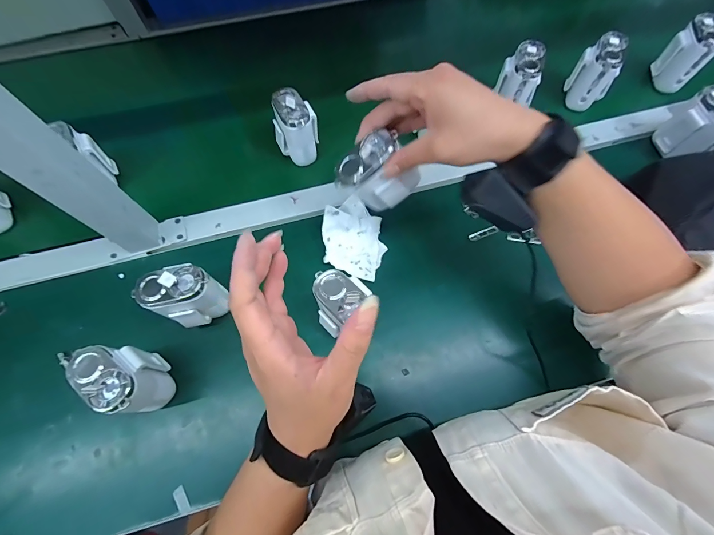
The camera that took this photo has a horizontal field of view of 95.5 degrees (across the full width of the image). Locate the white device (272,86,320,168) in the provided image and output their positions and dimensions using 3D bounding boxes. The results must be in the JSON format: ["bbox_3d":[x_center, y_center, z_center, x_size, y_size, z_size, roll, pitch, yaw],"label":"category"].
[{"bbox_3d":[-0.083,-0.191,0.441,0.055,0.082,0.057,-13,68,-5],"label":"white device"}]

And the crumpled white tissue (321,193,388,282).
[{"bbox_3d":[-0.005,-0.041,0.421,0.076,0.017,0.117,-7,68,-2],"label":"crumpled white tissue"}]

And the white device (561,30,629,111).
[{"bbox_3d":[0.360,-0.295,0.489,0.058,0.080,0.063,34,72,13],"label":"white device"}]

